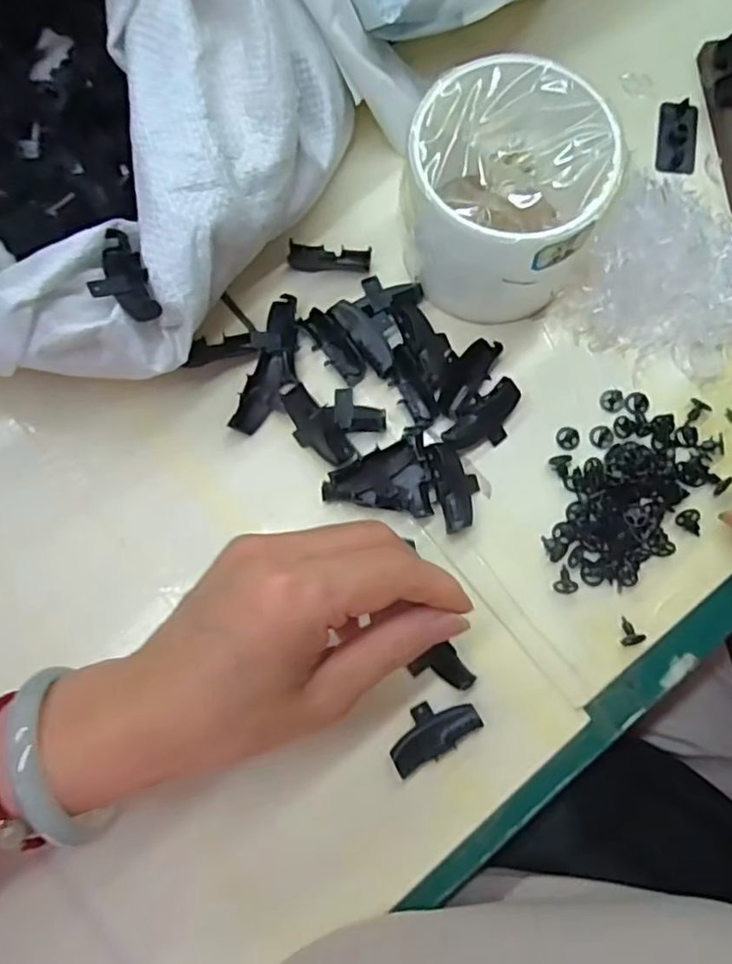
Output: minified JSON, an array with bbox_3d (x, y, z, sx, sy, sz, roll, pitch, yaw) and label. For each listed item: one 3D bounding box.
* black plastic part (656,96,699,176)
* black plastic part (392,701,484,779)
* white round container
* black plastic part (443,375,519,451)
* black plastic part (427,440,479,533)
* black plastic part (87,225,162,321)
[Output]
[{"bbox_3d":[0.162,-0.179,0.331,0.020,0.006,0.040,9,79,3],"label":"black plastic part"},{"bbox_3d":[0.028,0.107,0.275,0.041,0.012,0.020,-28,80,-4],"label":"black plastic part"},{"bbox_3d":[0.061,-0.125,0.286,0.081,0.073,0.080,0,79,1],"label":"white round container"},{"bbox_3d":[0.058,-0.028,0.301,0.041,0.011,0.020,-41,81,-6],"label":"black plastic part"},{"bbox_3d":[0.043,0.002,0.295,0.020,0.012,0.040,-12,79,-1],"label":"black plastic part"},{"bbox_3d":[-0.100,-0.083,0.260,0.023,0.009,0.043,-24,79,-3],"label":"black plastic part"}]

